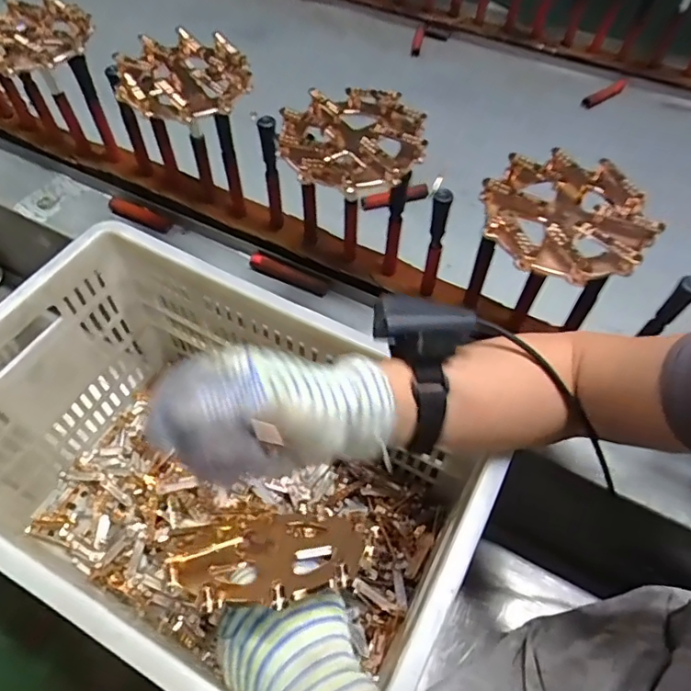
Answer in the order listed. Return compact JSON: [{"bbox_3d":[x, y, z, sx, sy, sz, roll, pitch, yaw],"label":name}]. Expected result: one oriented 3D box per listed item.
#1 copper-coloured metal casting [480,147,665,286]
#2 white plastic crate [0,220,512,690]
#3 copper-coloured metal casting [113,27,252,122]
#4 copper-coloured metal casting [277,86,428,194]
[{"bbox_3d":[0.179,-0.109,0.436,0.123,0.026,0.125,-3,57,-3],"label":"copper-coloured metal casting"},{"bbox_3d":[-0.132,0.126,0.528,0.442,0.244,0.294,25,60,15],"label":"white plastic crate"},{"bbox_3d":[-0.161,-0.271,0.538,0.125,0.028,0.115,7,57,4],"label":"copper-coloured metal casting"},{"bbox_3d":[0.005,-0.190,0.491,0.131,0.028,0.116,15,58,9],"label":"copper-coloured metal casting"}]

